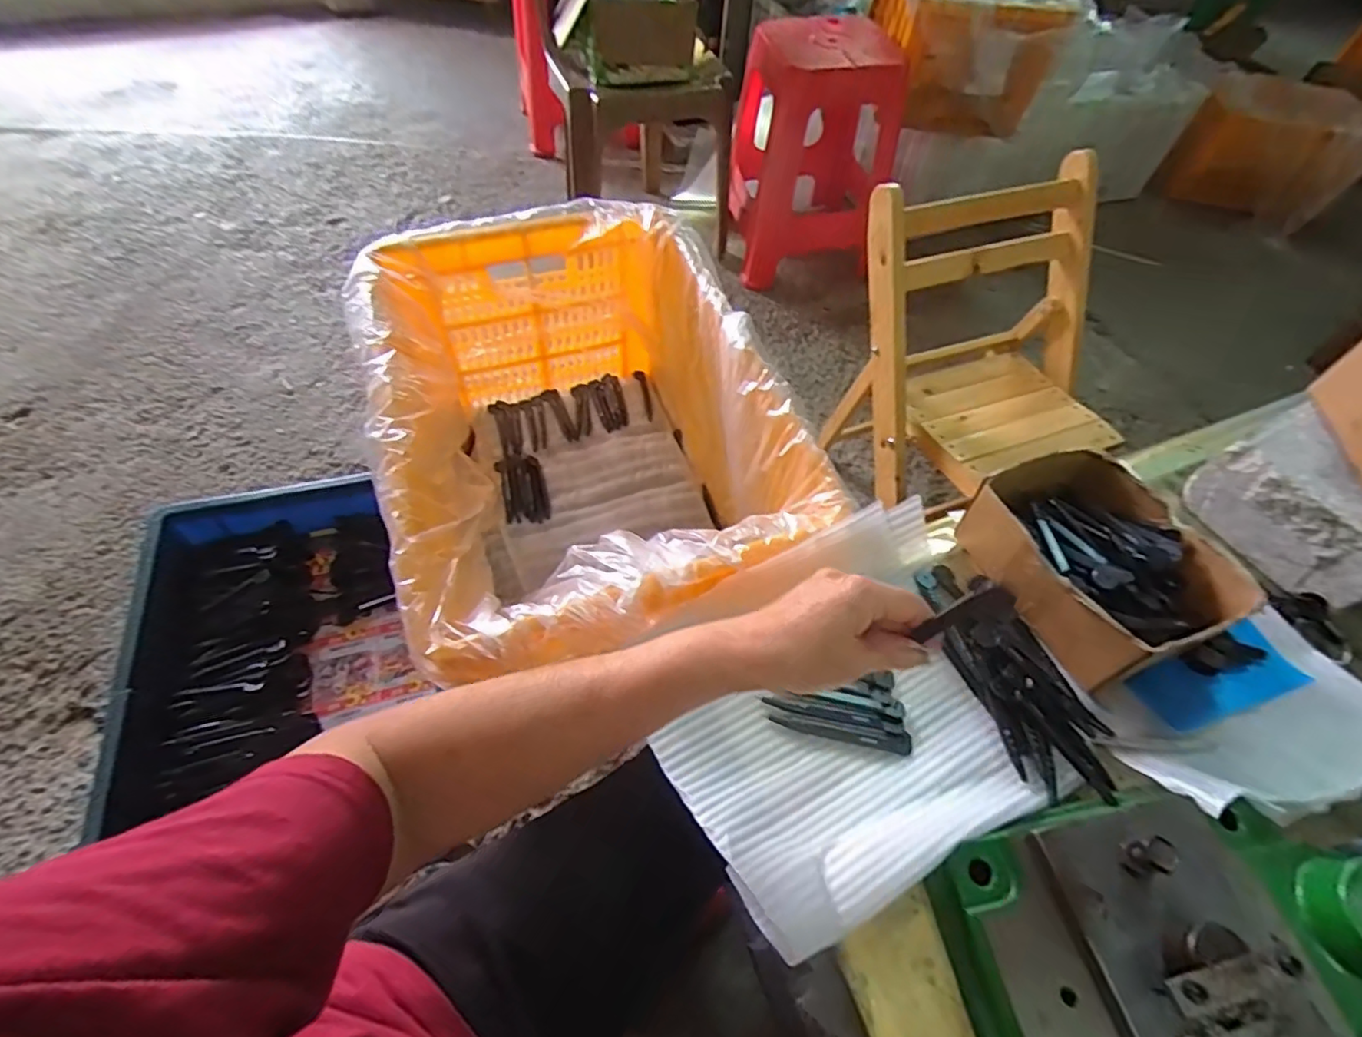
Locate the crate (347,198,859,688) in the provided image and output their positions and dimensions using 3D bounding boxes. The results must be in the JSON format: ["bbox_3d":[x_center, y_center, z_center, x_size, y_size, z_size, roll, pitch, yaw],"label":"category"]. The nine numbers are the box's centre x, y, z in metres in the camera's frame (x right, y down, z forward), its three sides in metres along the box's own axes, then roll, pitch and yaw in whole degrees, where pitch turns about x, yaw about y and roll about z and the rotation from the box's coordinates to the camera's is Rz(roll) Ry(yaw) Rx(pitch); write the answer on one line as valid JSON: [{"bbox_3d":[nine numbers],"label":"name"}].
[{"bbox_3d":[-0.108,-0.071,0.660,0.357,0.248,0.510,-17,58,-15],"label":"crate"}]

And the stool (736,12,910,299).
[{"bbox_3d":[0.321,-0.906,1.530,0.370,0.526,0.429,-4,56,-7],"label":"stool"}]

